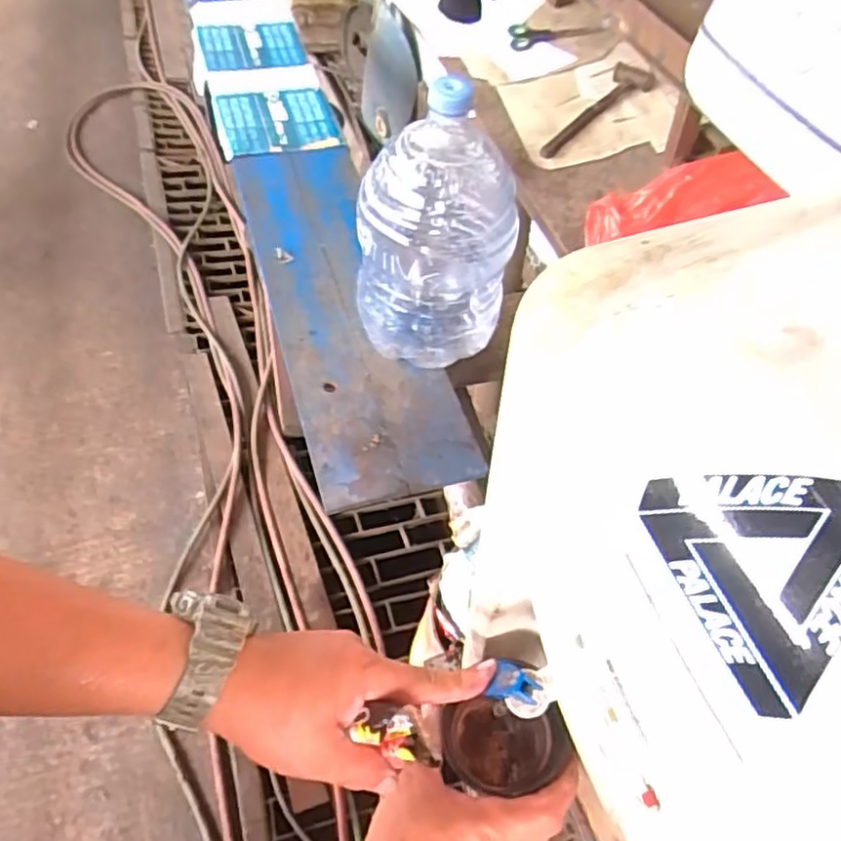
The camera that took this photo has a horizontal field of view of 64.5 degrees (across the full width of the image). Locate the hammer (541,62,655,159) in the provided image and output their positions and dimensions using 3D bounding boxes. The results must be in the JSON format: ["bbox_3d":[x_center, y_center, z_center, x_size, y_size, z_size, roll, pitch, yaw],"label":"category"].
[{"bbox_3d":[0.261,-0.471,1.018,0.236,0.021,0.062,-43,65,-13],"label":"hammer"}]

